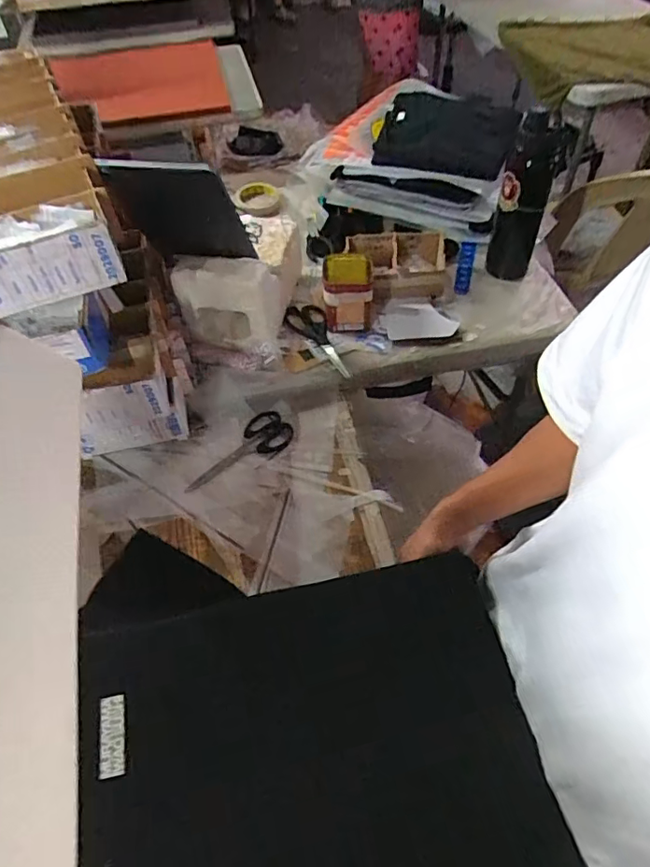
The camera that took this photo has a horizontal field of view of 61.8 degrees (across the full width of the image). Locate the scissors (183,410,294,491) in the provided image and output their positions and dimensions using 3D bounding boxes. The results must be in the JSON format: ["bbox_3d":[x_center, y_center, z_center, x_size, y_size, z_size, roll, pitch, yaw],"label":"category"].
[{"bbox_3d":[-0.124,0.032,0.803,0.068,0.009,0.175,35,62,26],"label":"scissors"}]

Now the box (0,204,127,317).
[{"bbox_3d":[-0.311,-0.199,0.607,0.145,0.073,0.075,-20,54,-12],"label":"box"}]

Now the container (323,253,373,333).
[{"bbox_3d":[0.041,-0.237,0.906,0.083,0.084,0.102,0,53,4],"label":"container"}]

